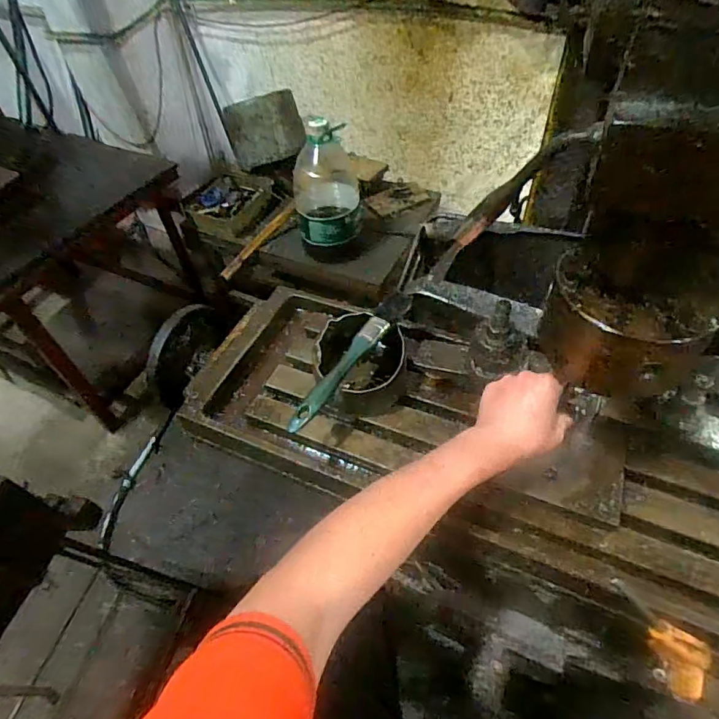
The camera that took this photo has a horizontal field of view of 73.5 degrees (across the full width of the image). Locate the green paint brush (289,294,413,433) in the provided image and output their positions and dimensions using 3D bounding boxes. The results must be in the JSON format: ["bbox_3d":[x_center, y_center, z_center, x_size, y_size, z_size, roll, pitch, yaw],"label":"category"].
[{"bbox_3d":[-0.010,-0.004,0.523,0.027,0.025,0.201,31,59,25],"label":"green paint brush"}]

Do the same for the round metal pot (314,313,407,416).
[{"bbox_3d":[0.005,0.002,0.571,0.109,0.071,0.117,-1,51,3],"label":"round metal pot"}]

